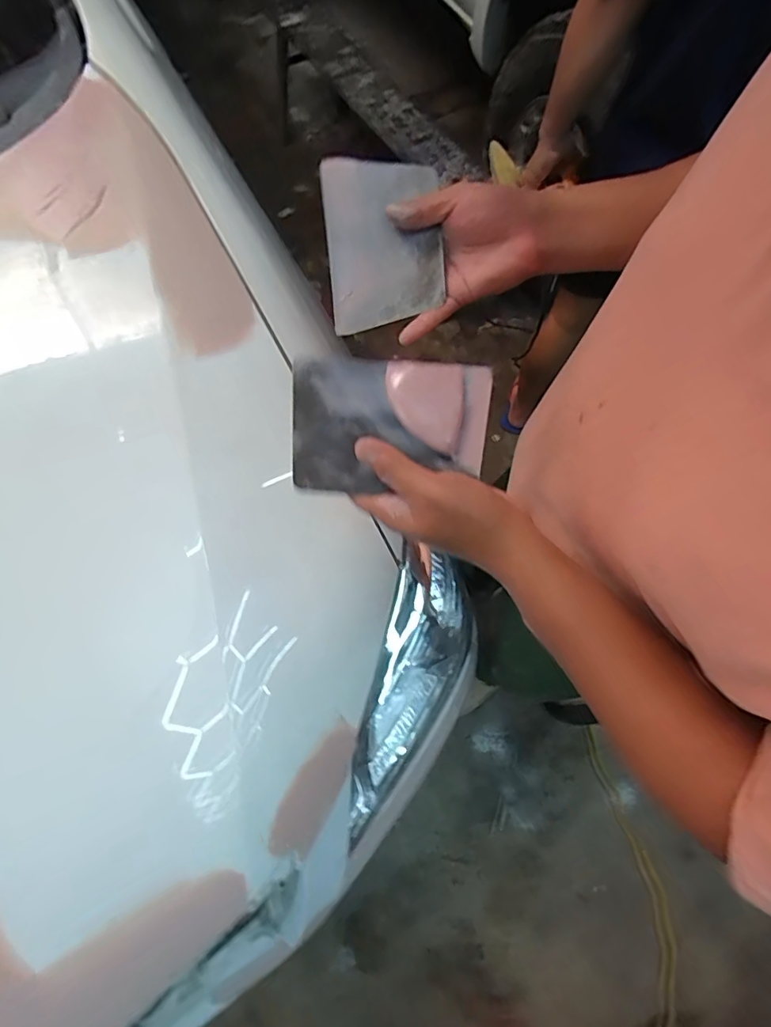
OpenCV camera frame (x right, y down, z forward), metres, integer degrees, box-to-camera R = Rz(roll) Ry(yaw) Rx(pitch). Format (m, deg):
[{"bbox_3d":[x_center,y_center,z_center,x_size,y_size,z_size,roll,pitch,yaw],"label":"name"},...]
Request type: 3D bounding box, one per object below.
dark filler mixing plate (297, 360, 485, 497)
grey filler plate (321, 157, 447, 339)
[{"bbox_3d":[0.004,-0.064,0.359,0.137,0.005,0.094,-1,82,-1],"label":"dark filler mixing plate"},{"bbox_3d":[-0.001,-0.235,0.442,0.097,0.010,0.137,-4,97,3],"label":"grey filler plate"}]

